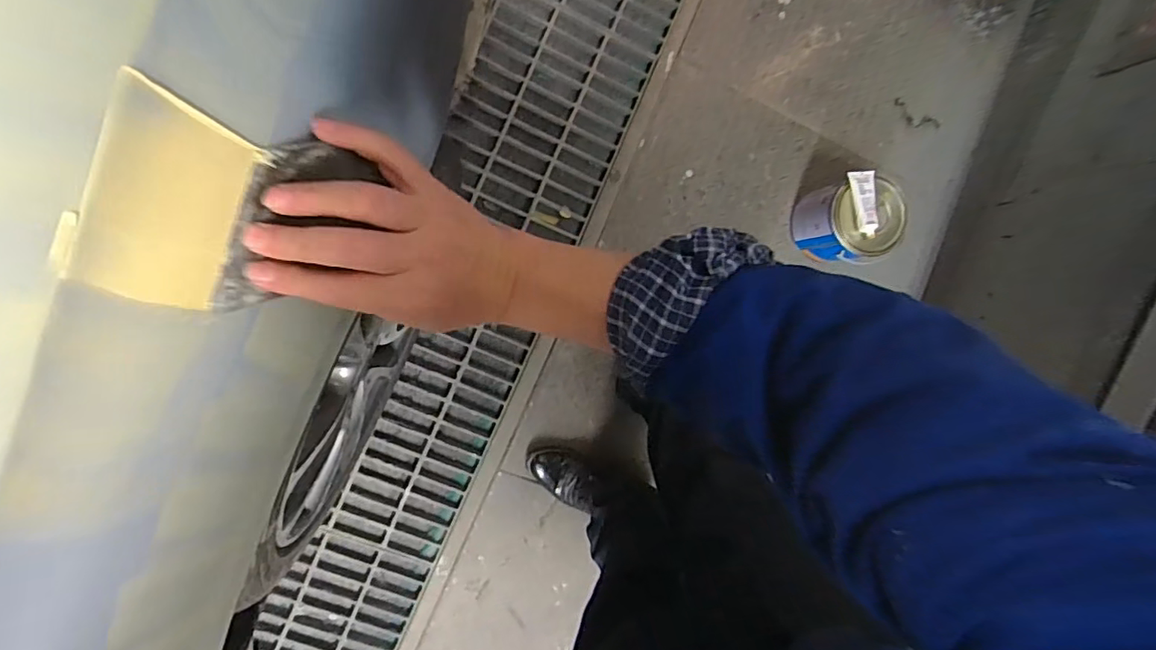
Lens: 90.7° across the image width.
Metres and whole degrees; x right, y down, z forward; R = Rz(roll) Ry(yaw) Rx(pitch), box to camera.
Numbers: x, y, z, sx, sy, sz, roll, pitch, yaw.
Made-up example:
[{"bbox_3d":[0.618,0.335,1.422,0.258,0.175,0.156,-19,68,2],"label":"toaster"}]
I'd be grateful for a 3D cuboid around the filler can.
[{"bbox_3d":[0.508,-0.189,1.095,0.151,0.202,0.142,-3,97,-7],"label":"filler can"}]

